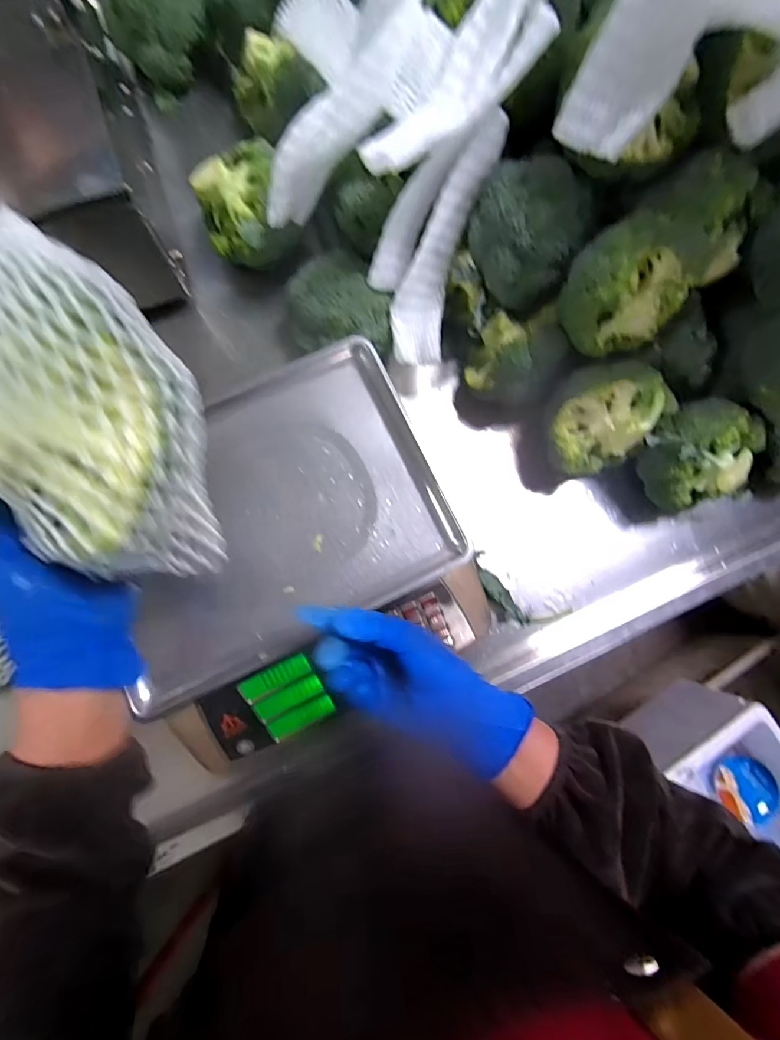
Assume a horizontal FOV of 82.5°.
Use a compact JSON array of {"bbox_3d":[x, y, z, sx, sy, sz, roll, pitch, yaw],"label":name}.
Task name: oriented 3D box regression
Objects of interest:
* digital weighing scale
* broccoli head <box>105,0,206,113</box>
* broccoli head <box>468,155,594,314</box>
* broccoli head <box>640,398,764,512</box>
[{"bbox_3d":[-0.105,0.027,0.450,0.328,0.086,0.301,-26,86,-6],"label":"digital weighing scale"},{"bbox_3d":[-0.275,-0.610,0.542,0.120,0.105,0.086,-39,87,-7],"label":"broccoli head"},{"bbox_3d":[0.133,-0.286,0.438,0.105,0.082,0.099,0,83,-4],"label":"broccoli head"},{"bbox_3d":[0.340,-0.073,0.483,0.101,0.083,0.101,0,83,-4],"label":"broccoli head"}]

